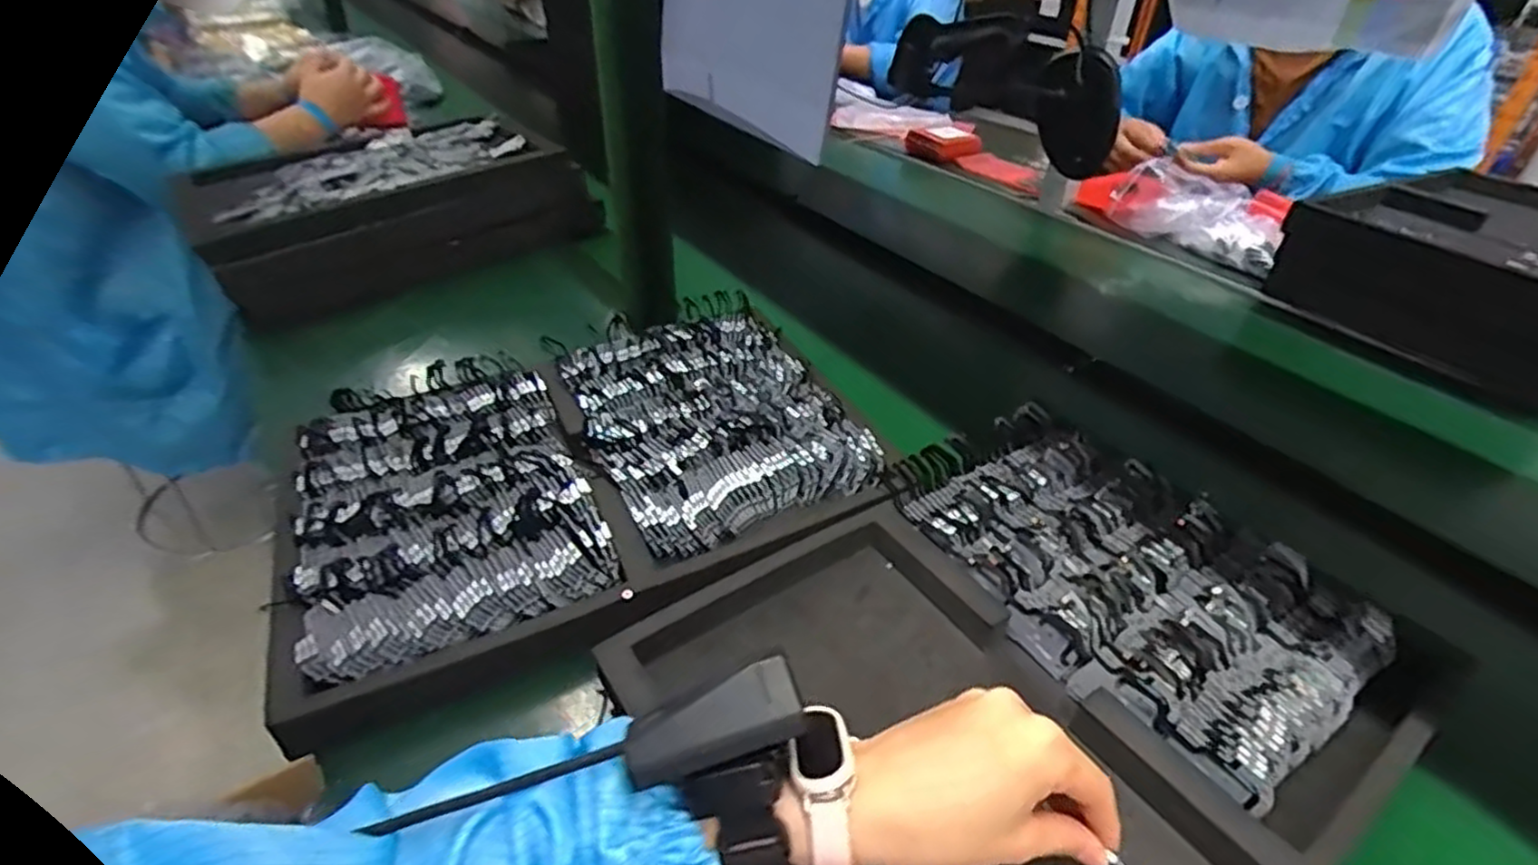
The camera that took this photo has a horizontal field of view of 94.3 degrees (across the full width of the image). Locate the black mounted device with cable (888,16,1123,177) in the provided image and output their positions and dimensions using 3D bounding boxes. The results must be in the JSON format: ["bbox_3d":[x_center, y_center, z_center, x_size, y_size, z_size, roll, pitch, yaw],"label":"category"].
[{"bbox_3d":[0.340,-0.490,0.980,0.328,0.151,0.094,25,35,-13],"label":"black mounted device with cable"}]

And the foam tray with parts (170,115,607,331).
[{"bbox_3d":[-0.464,-0.284,0.904,0.427,0.123,0.258,-29,47,-34],"label":"foam tray with parts"}]

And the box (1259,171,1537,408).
[{"bbox_3d":[0.834,-0.190,0.829,0.401,0.108,0.309,-21,43,-27],"label":"box"}]

